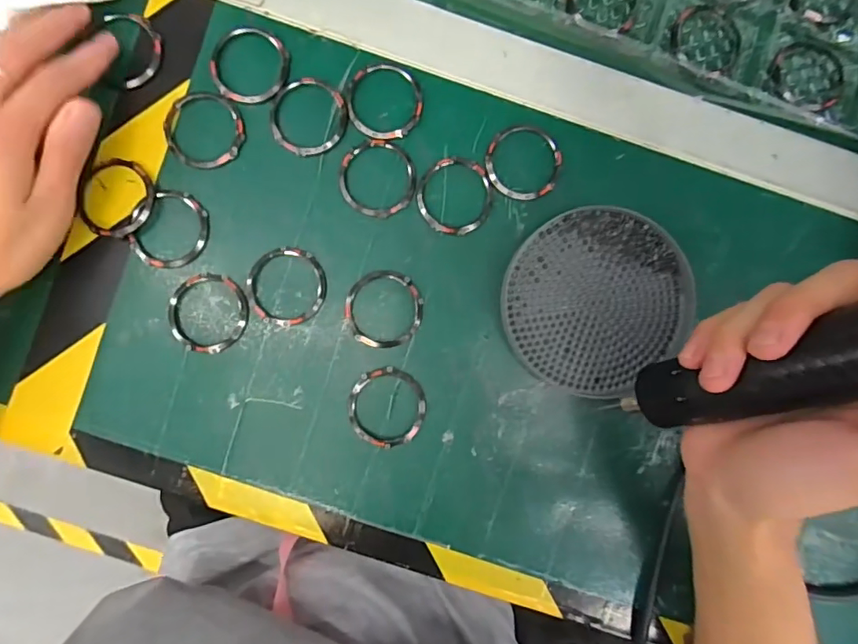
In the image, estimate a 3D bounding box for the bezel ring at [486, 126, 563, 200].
[{"bbox_3d":[0.060,-0.100,0.327,0.047,0.004,0.046,0,90,-2],"label":"bezel ring"}]

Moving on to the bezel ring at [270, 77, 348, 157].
[{"bbox_3d":[-0.075,-0.127,0.321,0.048,0.004,0.047,0,90,-2],"label":"bezel ring"}]

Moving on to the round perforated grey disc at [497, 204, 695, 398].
[{"bbox_3d":[0.102,-0.013,0.323,0.111,0.013,0.109,0,90,-2],"label":"round perforated grey disc"}]

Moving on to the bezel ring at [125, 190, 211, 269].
[{"bbox_3d":[-0.160,-0.057,0.319,0.047,0.004,0.047,0,90,-2],"label":"bezel ring"}]

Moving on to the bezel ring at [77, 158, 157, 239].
[{"bbox_3d":[-0.189,-0.075,0.317,0.042,0.004,0.047,15,90,-2],"label":"bezel ring"}]

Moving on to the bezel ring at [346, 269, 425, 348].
[{"bbox_3d":[-0.028,-0.008,0.323,0.048,0.004,0.048,0,90,-2],"label":"bezel ring"}]

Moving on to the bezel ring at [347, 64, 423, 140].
[{"bbox_3d":[-0.027,-0.138,0.323,0.046,0.004,0.046,0,90,-2],"label":"bezel ring"}]

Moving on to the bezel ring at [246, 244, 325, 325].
[{"bbox_3d":[-0.088,-0.022,0.321,0.047,0.004,0.048,0,90,-2],"label":"bezel ring"}]

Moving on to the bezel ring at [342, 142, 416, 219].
[{"bbox_3d":[-0.032,-0.089,0.323,0.046,0.004,0.048,0,90,-2],"label":"bezel ring"}]

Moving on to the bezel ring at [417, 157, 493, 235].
[{"bbox_3d":[0.016,-0.079,0.324,0.046,0.006,0.048,0,90,-2],"label":"bezel ring"}]

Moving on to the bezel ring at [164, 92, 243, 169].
[{"bbox_3d":[-0.139,-0.119,0.322,0.046,0.004,0.050,0,90,-2],"label":"bezel ring"}]

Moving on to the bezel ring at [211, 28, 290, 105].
[{"bbox_3d":[-0.111,-0.159,0.319,0.047,0.006,0.047,0,90,-2],"label":"bezel ring"}]

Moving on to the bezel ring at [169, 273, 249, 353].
[{"bbox_3d":[-0.136,-0.005,0.318,0.048,0.004,0.048,0,90,-2],"label":"bezel ring"}]

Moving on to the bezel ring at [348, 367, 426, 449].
[{"bbox_3d":[-0.026,0.054,0.323,0.048,0.004,0.050,0,90,-2],"label":"bezel ring"}]

